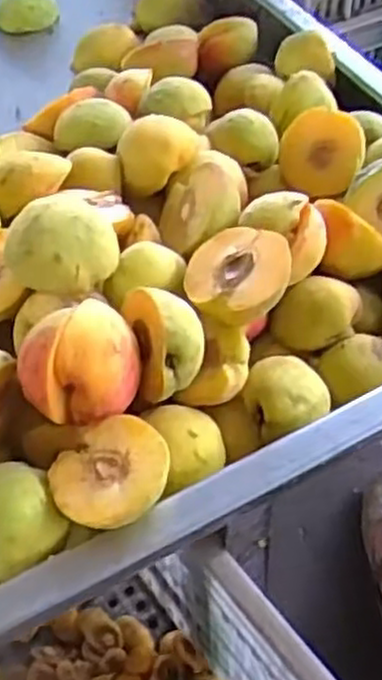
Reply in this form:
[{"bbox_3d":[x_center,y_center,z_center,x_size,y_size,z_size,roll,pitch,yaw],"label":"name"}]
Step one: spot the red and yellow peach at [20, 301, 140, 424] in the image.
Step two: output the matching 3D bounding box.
[{"bbox_3d":[-0.057,0.016,0.405,0.059,0.059,0.047,-15,52,-10],"label":"red and yellow peach"}]

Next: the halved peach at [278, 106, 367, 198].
[{"bbox_3d":[0.099,-0.136,0.564,0.060,0.059,0.032,14,15,27],"label":"halved peach"}]

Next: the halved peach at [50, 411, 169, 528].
[{"bbox_3d":[-0.040,0.068,0.384,0.056,0.028,0.055,-1,51,1],"label":"halved peach"}]

